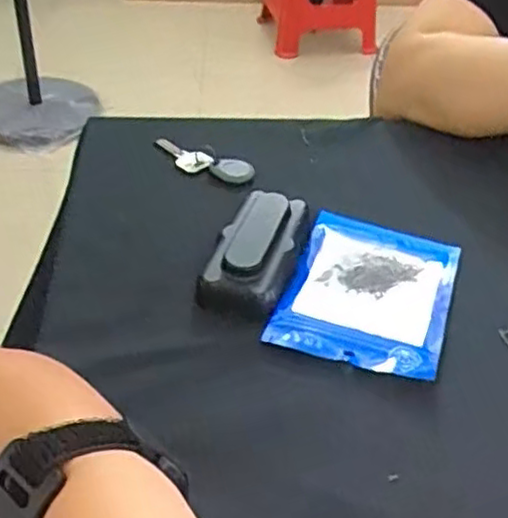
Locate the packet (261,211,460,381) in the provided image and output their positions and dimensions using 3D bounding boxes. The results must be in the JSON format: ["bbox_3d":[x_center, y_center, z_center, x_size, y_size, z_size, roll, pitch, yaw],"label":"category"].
[{"bbox_3d":[0.073,0.020,0.446,0.097,0.010,0.130,14,41,14],"label":"packet"}]

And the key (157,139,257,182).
[{"bbox_3d":[-0.042,-0.076,0.566,0.083,0.014,0.021,17,42,17],"label":"key"}]

